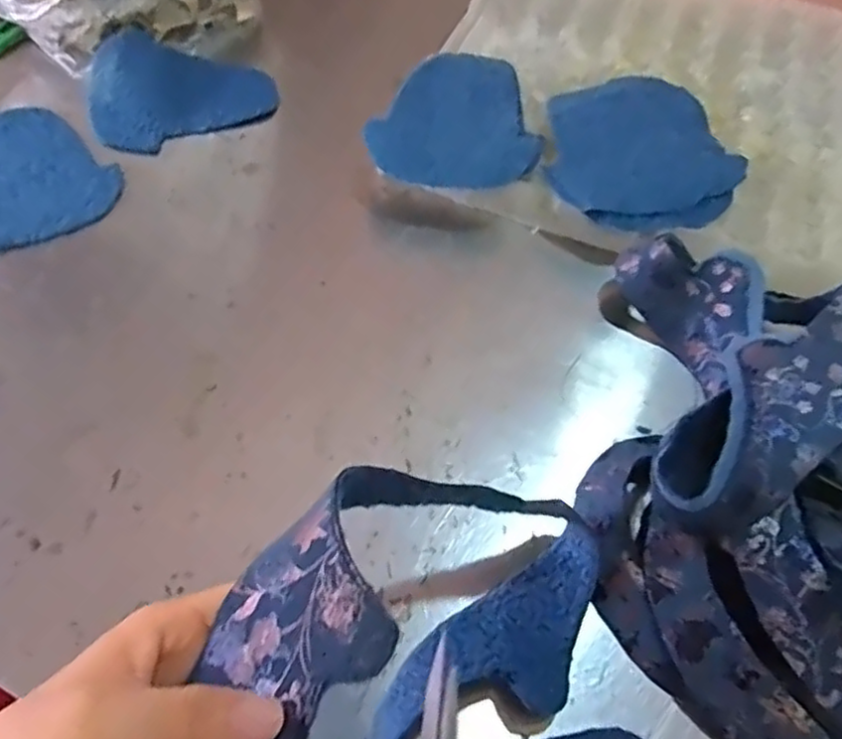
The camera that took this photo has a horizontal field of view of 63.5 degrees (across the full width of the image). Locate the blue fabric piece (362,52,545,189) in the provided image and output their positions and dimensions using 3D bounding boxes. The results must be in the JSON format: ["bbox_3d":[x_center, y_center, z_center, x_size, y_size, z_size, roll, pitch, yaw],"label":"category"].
[{"bbox_3d":[0.022,-0.198,0.532,0.125,0.016,0.139,-4,57,-3],"label":"blue fabric piece"}]

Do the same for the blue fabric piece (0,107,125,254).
[{"bbox_3d":[-0.316,-0.150,0.530,0.155,0.007,0.123,39,65,22],"label":"blue fabric piece"}]

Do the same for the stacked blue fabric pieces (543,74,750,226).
[{"bbox_3d":[0.171,-0.175,0.532,0.138,0.031,0.171,8,57,4],"label":"stacked blue fabric pieces"}]

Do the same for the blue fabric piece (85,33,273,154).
[{"bbox_3d":[-0.209,-0.247,0.590,0.149,0.024,0.126,-16,59,-11],"label":"blue fabric piece"}]

